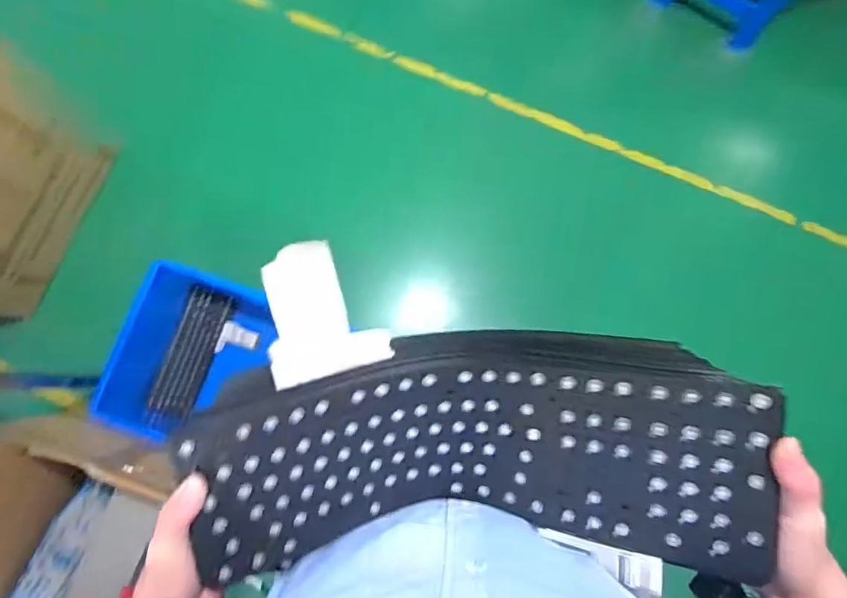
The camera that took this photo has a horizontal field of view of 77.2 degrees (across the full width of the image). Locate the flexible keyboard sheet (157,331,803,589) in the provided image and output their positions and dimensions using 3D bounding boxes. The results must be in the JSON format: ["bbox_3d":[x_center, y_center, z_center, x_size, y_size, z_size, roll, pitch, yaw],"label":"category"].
[{"bbox_3d":[0.036,0.120,0.393,0.376,0.115,0.143,-4,82,10],"label":"flexible keyboard sheet"}]

